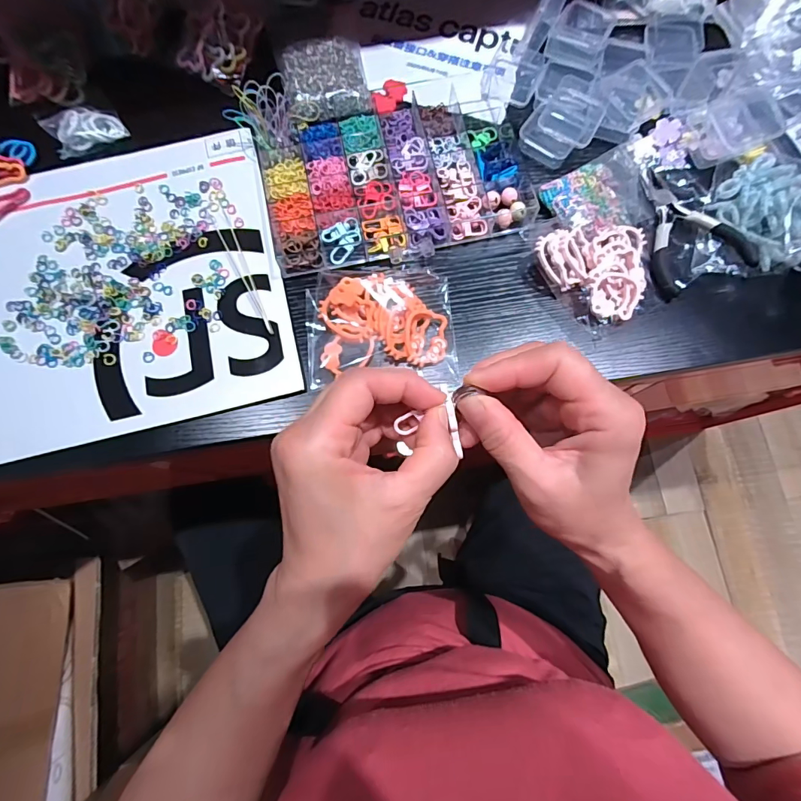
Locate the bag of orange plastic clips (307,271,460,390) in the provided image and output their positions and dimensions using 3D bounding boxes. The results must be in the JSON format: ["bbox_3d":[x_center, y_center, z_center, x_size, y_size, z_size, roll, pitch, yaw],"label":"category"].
[{"bbox_3d":[-0.014,-0.056,0.321,0.109,0.014,0.082,-2,78,0],"label":"bag of orange plastic clips"}]

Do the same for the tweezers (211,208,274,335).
[{"bbox_3d":[-0.125,-0.103,0.339,0.012,0.005,0.119,-25,79,-5],"label":"tweezers"}]

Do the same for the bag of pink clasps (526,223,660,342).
[{"bbox_3d":[0.154,-0.109,0.333,0.082,0.024,0.101,-42,80,-8],"label":"bag of pink clasps"}]

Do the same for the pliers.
[{"bbox_3d":[0.223,-0.141,0.344,0.070,0.018,0.108,-19,78,-4],"label":"pliers"}]

